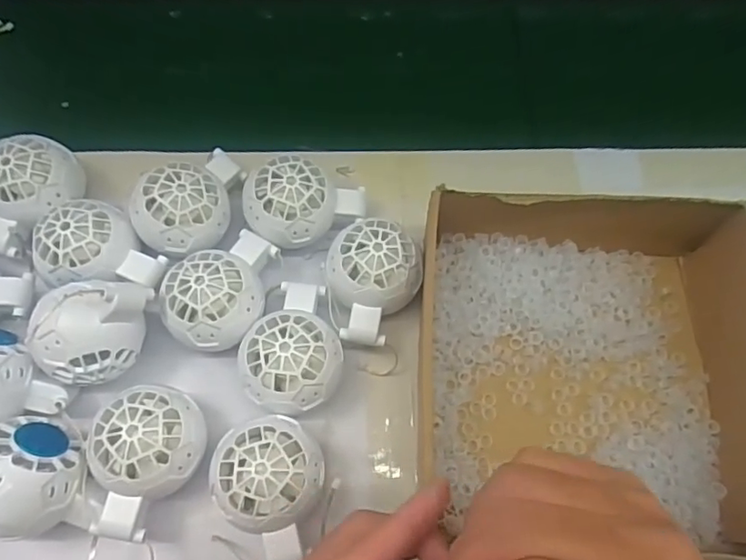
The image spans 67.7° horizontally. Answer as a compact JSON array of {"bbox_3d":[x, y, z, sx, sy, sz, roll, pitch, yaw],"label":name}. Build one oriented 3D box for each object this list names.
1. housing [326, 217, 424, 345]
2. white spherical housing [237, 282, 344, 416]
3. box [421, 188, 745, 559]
[{"bbox_3d":[0.002,0.002,0.360,0.057,0.050,0.070,-14,68,-7],"label":"housing"},{"bbox_3d":[-0.050,0.042,0.348,0.058,0.057,0.079,-7,68,-5],"label":"white spherical housing"},{"bbox_3d":[0.133,0.048,0.338,0.201,0.068,0.201,4,67,0],"label":"box"}]

